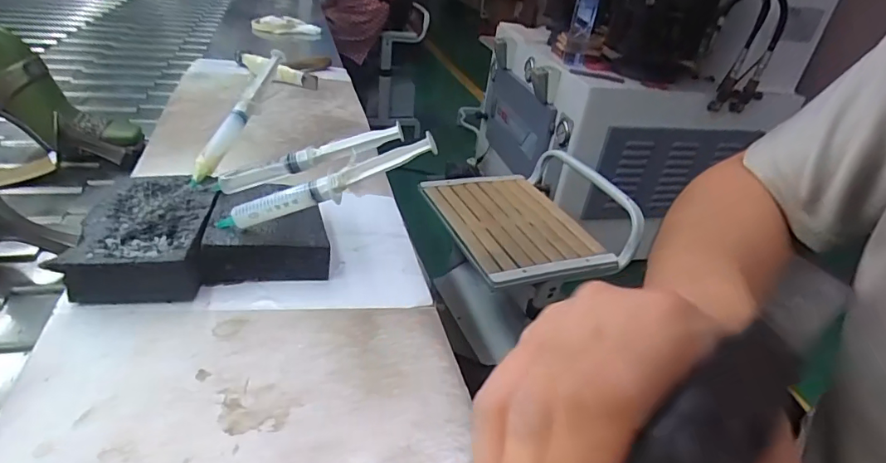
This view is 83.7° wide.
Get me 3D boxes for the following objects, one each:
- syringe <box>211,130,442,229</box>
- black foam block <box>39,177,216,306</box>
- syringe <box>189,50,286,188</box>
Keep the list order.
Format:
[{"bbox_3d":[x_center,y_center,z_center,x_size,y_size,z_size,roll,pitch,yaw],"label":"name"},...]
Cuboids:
[{"bbox_3d":[-0.084,-0.029,0.344,0.171,0.019,0.014,-19,30,12],"label":"syringe"},{"bbox_3d":[-0.217,0.001,0.370,0.079,0.034,0.120,0,32,-12],"label":"black foam block"},{"bbox_3d":[-0.185,-0.109,0.455,0.014,0.021,0.170,12,58,7],"label":"syringe"}]

